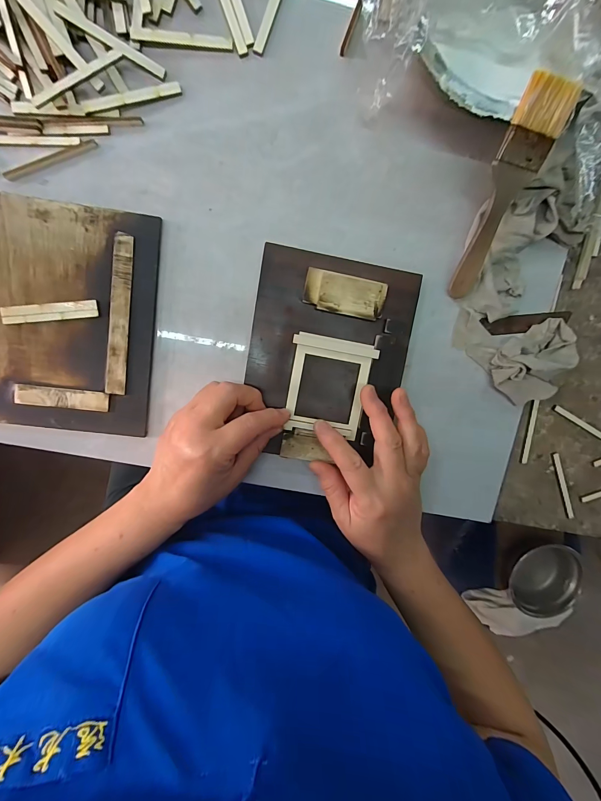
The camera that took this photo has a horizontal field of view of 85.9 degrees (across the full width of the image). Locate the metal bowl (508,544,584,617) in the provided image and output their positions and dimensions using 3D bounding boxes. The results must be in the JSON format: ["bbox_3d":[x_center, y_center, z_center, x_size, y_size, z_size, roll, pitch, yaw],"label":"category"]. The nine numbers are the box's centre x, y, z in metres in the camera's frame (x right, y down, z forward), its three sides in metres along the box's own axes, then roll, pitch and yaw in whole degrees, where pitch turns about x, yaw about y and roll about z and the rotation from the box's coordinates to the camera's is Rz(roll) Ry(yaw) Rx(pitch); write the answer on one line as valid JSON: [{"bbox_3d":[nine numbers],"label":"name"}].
[{"bbox_3d":[0.557,0.408,0.733,0.164,0.030,0.157,-1,98,-5],"label":"metal bowl"}]

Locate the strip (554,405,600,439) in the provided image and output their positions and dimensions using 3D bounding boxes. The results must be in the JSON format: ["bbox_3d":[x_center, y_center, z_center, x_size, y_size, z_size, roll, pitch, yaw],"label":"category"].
[{"bbox_3d":[0.307,0.026,0.350,0.075,0.007,0.007,30,95,-8],"label":"strip"}]

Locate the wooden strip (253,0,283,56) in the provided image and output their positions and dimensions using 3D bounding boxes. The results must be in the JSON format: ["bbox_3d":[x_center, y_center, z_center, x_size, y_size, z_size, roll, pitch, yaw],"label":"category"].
[{"bbox_3d":[-0.021,-0.328,0.265,0.009,0.004,0.079,21,96,-8],"label":"wooden strip"}]

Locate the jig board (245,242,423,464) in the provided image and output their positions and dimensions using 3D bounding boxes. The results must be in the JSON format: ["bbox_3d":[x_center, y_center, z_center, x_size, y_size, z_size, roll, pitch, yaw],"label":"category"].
[{"bbox_3d":[0.026,-0.037,0.301,0.145,0.015,0.186,8,98,-6],"label":"jig board"}]

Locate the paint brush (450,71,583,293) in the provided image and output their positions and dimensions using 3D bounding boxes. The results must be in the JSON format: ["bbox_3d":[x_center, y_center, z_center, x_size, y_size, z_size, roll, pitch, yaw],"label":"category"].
[{"bbox_3d":[0.163,-0.159,0.262,0.043,0.008,0.151,4,127,-13],"label":"paint brush"}]

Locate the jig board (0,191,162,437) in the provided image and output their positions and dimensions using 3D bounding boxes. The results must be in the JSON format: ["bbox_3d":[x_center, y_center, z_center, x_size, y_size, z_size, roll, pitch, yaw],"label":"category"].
[{"bbox_3d":[-0.212,-0.071,0.286,0.157,0.009,0.193,7,98,-6],"label":"jig board"}]

